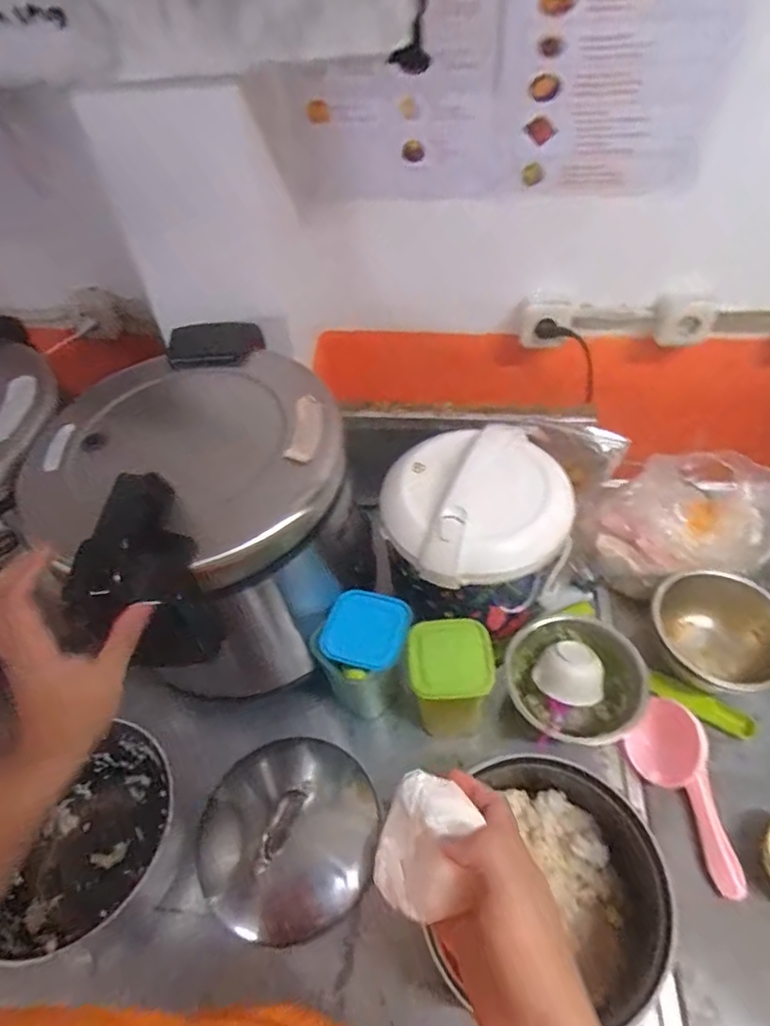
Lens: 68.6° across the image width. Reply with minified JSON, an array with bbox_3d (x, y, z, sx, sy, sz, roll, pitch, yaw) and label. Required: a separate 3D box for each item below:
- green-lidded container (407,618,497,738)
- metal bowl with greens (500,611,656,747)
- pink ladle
[{"bbox_3d":[0.082,0.223,0.730,0.096,0.181,0.097,-3,49,1],"label":"green-lidded container"},{"bbox_3d":[0.247,0.224,0.742,0.172,0.068,0.162,-2,49,3],"label":"metal bowl with greens"},{"bbox_3d":[0.344,0.318,0.638,0.074,0.045,0.197,-14,65,-8],"label":"pink ladle"}]

